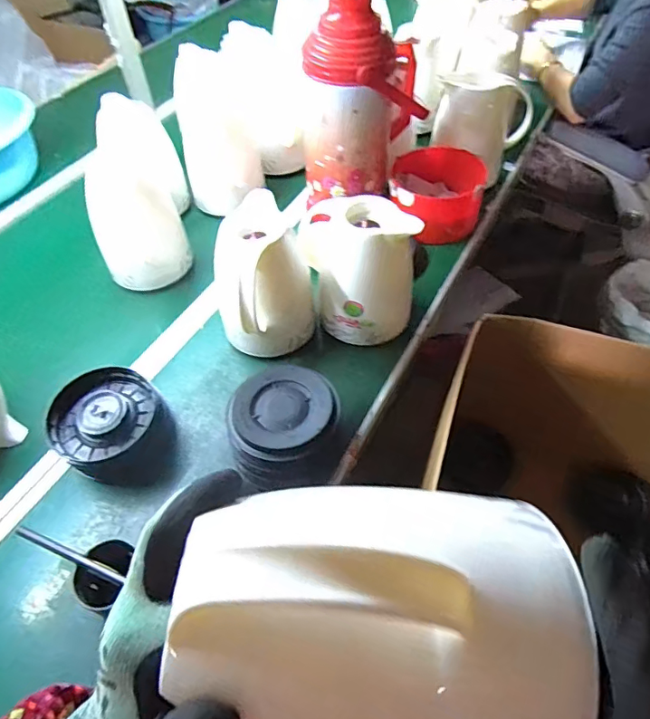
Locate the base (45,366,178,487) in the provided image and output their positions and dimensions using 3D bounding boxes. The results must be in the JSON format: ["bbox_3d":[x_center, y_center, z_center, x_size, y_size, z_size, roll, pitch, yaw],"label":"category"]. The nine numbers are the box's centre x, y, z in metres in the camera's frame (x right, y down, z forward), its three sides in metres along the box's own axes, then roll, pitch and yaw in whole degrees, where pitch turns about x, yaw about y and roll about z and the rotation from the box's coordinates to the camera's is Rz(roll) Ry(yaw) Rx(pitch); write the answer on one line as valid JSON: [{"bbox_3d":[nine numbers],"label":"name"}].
[{"bbox_3d":[-0.264,0.078,0.630,0.141,0.063,0.141,4,59,-7],"label":"base"}]

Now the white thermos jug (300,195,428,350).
[{"bbox_3d":[0.054,-0.122,0.724,0.132,0.171,0.122,-35,57,-23],"label":"white thermos jug"}]

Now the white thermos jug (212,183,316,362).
[{"bbox_3d":[-0.090,-0.103,0.711,0.138,0.175,0.126,-38,58,-24],"label":"white thermos jug"}]

